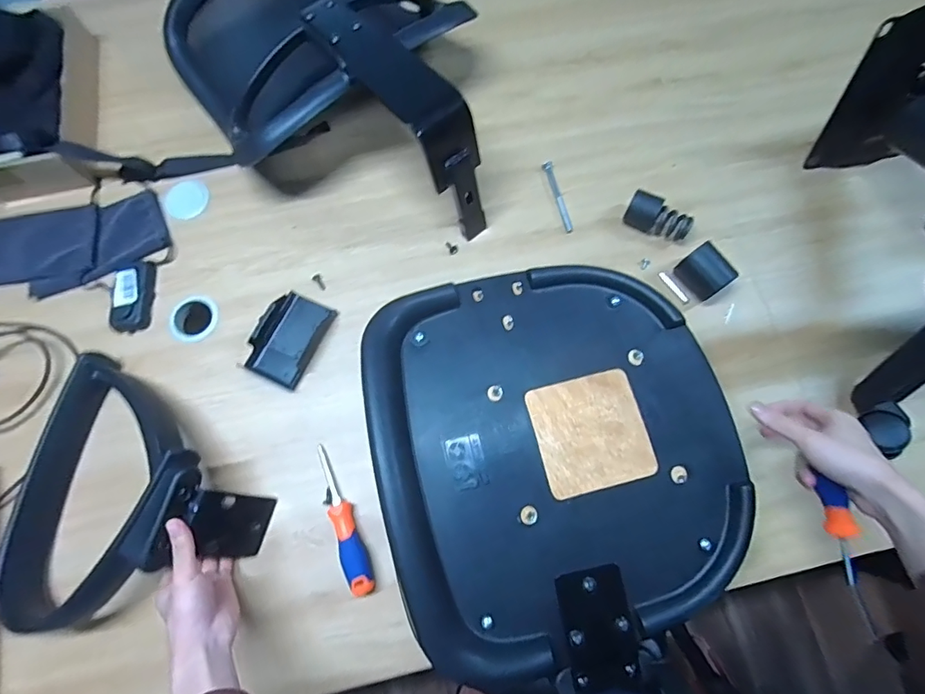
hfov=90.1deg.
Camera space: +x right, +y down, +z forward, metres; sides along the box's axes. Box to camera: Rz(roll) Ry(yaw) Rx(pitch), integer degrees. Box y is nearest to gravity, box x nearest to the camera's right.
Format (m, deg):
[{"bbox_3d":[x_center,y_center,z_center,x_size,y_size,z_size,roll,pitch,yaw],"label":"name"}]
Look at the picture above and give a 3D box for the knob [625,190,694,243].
[{"bbox_3d":[0.284,-0.190,0.664,0.089,0.043,0.040,22,75,7],"label":"knob"}]

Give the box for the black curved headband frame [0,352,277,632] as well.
[{"bbox_3d":[-0.439,0.194,0.539,0.323,0.105,0.270,38,77,11],"label":"black curved headband frame"}]

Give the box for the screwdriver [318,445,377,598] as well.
[{"bbox_3d":[-0.147,0.209,0.565,0.027,0.028,0.181,-21,74,-5],"label":"screwdriver"}]

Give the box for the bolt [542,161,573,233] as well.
[{"bbox_3d":[0.146,-0.232,0.704,0.014,0.016,0.121,-14,73,-3],"label":"bolt"}]

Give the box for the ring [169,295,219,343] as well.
[{"bbox_3d":[-0.386,-0.041,0.663,0.068,0.006,0.071,0,73,1],"label":"ring"}]

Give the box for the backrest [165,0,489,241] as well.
[{"bbox_3d":[-0.172,-0.414,0.674,0.371,0.177,0.587,-39,76,-10],"label":"backrest"}]

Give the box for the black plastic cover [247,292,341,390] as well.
[{"bbox_3d":[-0.240,-0.015,0.639,0.081,0.028,0.125,23,75,8],"label":"black plastic cover"}]

